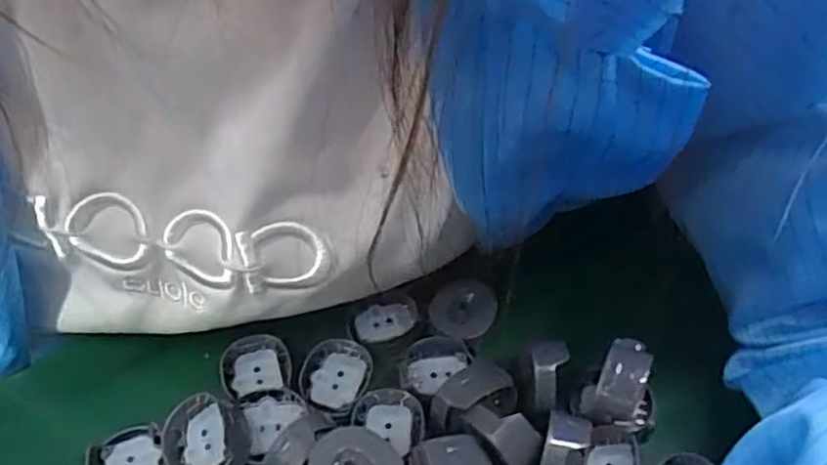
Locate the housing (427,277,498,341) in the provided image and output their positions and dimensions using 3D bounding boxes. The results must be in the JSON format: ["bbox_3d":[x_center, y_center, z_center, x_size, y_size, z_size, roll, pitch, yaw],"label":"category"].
[{"bbox_3d":[0.019,0.030,0.267,0.025,0.009,0.022,7,49,2],"label":"housing"}]

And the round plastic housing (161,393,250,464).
[{"bbox_3d":[-0.068,0.068,0.228,0.029,0.010,0.028,-12,63,17],"label":"round plastic housing"}]

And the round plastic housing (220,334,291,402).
[{"bbox_3d":[-0.059,0.048,0.254,0.024,0.007,0.024,0,47,0],"label":"round plastic housing"}]

